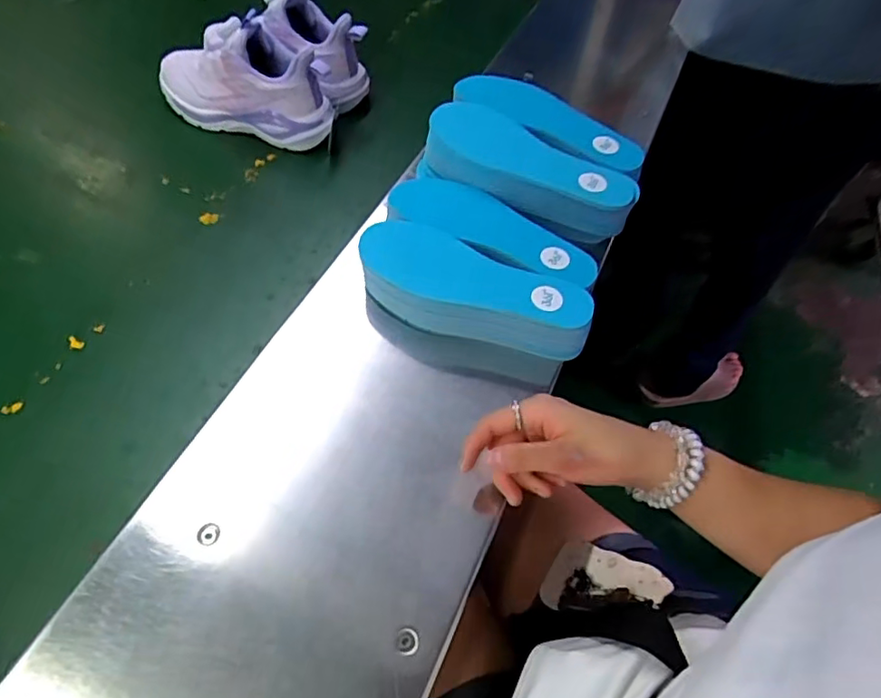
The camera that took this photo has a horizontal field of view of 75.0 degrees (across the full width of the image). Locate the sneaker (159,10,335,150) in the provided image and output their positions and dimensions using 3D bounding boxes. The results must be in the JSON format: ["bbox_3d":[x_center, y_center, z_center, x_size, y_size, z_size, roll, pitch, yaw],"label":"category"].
[{"bbox_3d":[-0.219,-0.304,0.646,0.199,0.124,0.071,18,57,7],"label":"sneaker"}]

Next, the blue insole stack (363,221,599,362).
[{"bbox_3d":[0.028,-0.047,0.503,0.201,0.048,0.075,25,59,11],"label":"blue insole stack"}]

